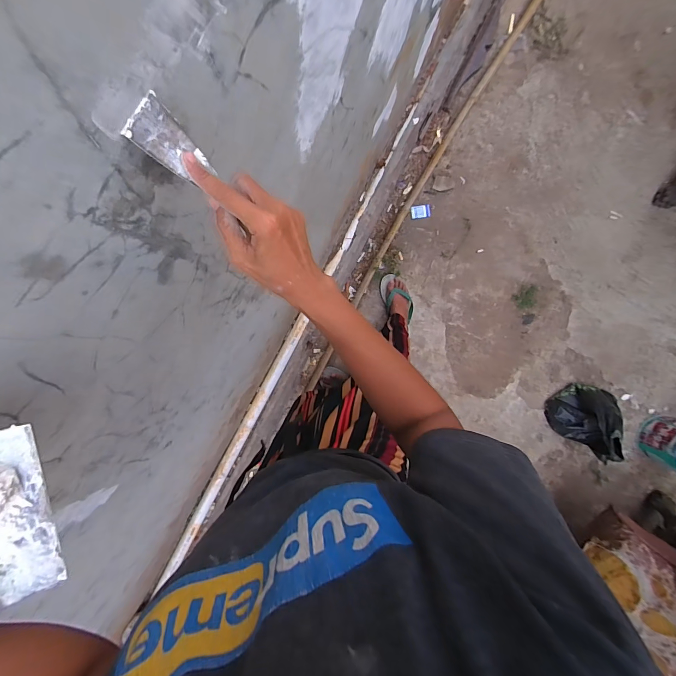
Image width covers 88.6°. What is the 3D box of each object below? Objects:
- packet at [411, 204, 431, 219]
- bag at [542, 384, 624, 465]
[{"bbox_3d":[0.304,-0.462,1.265,0.070,0.005,0.048,-7,95,6],"label":"packet"},{"bbox_3d":[0.887,0.282,1.223,0.163,0.208,0.219,25,97,2],"label":"bag"}]

